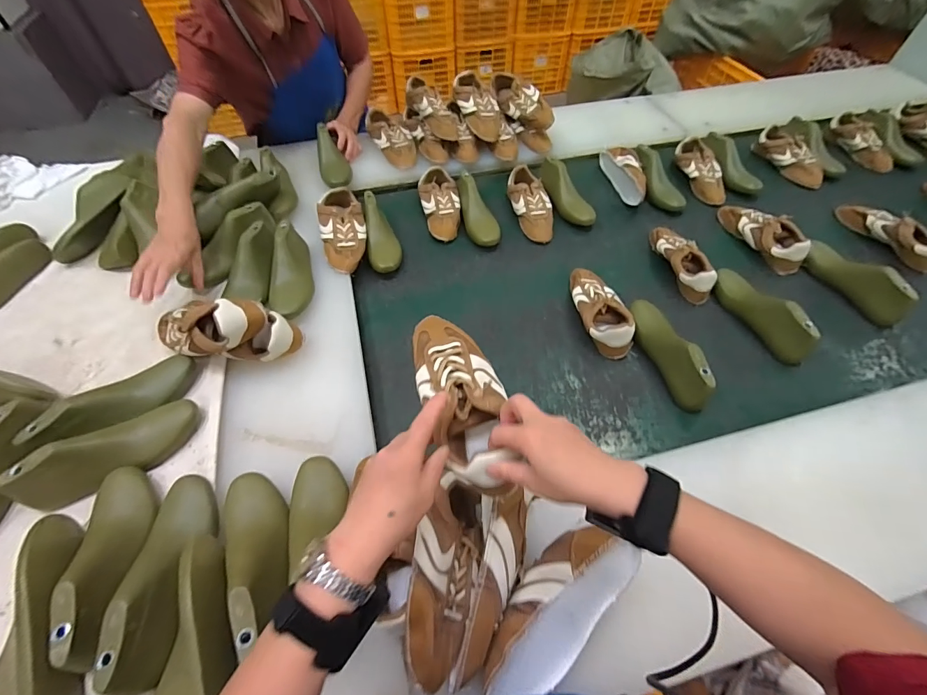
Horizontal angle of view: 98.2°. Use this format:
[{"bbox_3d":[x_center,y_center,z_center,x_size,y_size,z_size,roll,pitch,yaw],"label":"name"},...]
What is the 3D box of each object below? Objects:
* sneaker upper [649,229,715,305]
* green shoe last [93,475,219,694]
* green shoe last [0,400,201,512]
[{"bbox_3d":[0.469,-0.195,0.875,0.071,0.067,0.211,-10,56,-6],"label":"sneaker upper"},{"bbox_3d":[-0.352,0.261,0.480,0.070,0.065,0.232,-10,56,-6],"label":"green shoe last"},{"bbox_3d":[-0.498,0.149,0.565,0.227,0.075,0.060,-31,60,-19],"label":"green shoe last"}]

